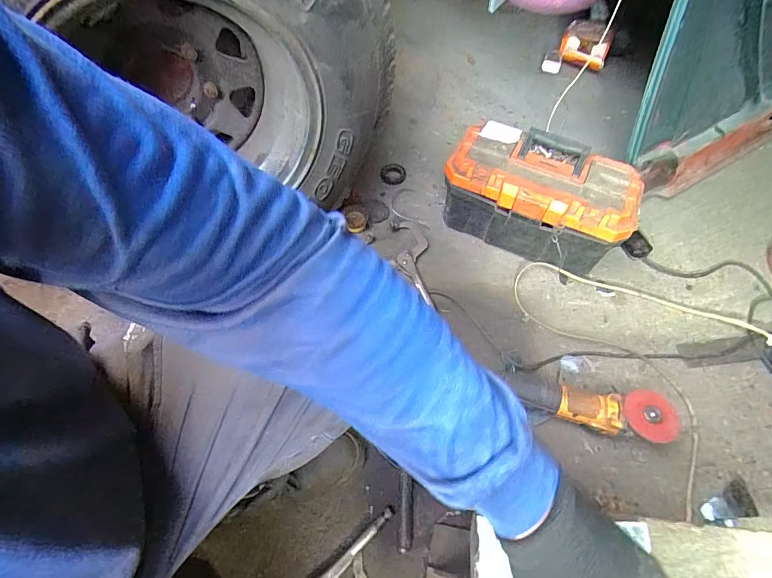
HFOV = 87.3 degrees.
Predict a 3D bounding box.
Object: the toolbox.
[{"bbox_3d":[0.323,-0.192,0.905,0.375,0.210,0.190,22,60,12],"label":"toolbox"}]

